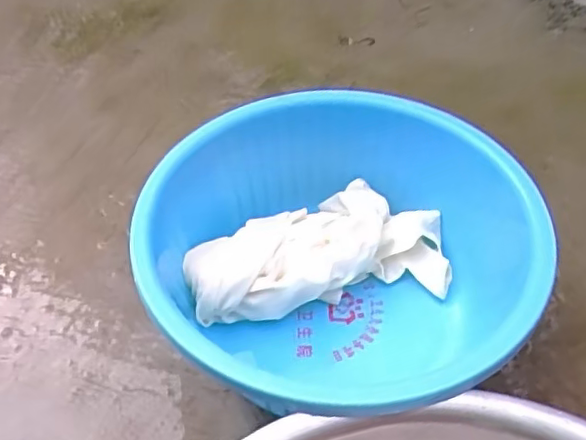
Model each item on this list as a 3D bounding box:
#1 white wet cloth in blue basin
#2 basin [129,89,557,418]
[{"bbox_3d":[0.024,0.029,0.658,0.261,0.070,0.128,-9,51,-6],"label":"white wet cloth in blue basin"},{"bbox_3d":[0.032,0.040,0.594,0.310,0.153,0.335,-37,59,-26],"label":"basin"}]

